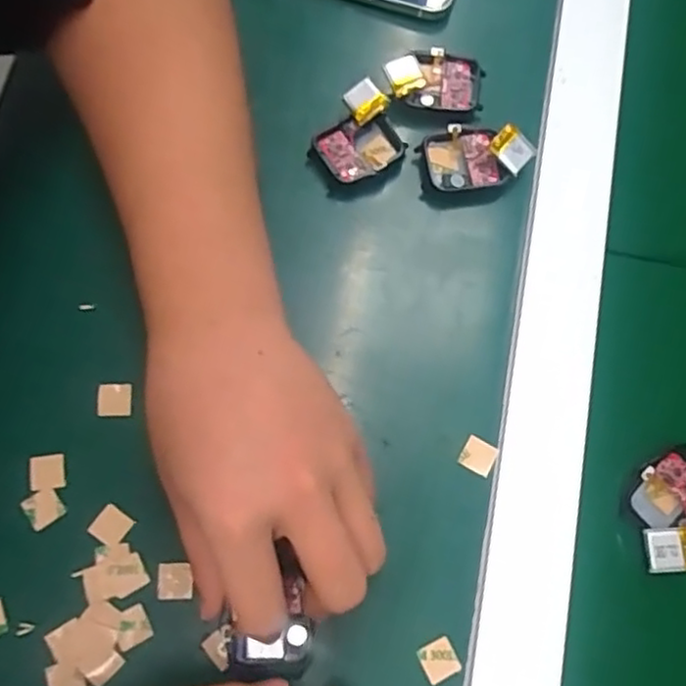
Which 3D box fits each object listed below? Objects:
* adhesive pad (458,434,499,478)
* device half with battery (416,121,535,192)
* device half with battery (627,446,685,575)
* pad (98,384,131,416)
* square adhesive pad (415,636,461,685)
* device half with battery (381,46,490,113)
[{"bbox_3d":[0.065,0.054,0.324,0.015,0.004,0.016,28,75,5],"label":"adhesive pad"},{"bbox_3d":[0.070,-0.100,0.357,0.053,0.017,0.035,-10,75,-5],"label":"device half with battery"},{"bbox_3d":[0.153,0.078,0.318,0.037,0.016,0.057,33,77,9],"label":"device half with battery"},{"bbox_3d":[-0.111,0.028,0.328,0.015,0.004,0.015,-1,74,-3],"label":"pad"},{"bbox_3d":[0.042,0.140,0.299,0.016,0.004,0.016,-25,77,-9],"label":"square adhesive pad"},{"bbox_3d":[0.050,-0.143,0.370,0.052,0.013,0.038,8,74,0],"label":"device half with battery"}]

